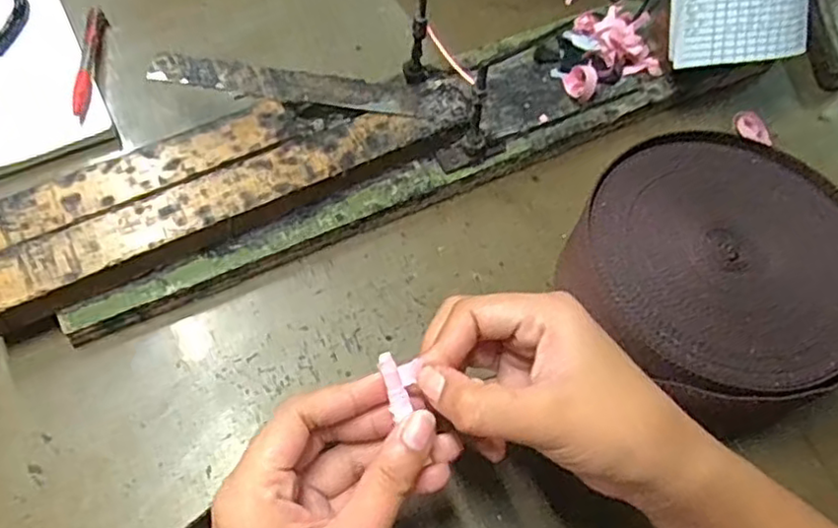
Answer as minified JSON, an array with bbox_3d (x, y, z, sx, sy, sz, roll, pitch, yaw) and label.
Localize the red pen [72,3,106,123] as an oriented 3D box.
[{"bbox_3d":[-0.248,-0.155,0.498,0.012,0.015,0.123,-6,60,-7],"label":"red pen"}]

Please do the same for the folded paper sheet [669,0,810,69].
[{"bbox_3d":[0.222,-0.176,0.455,0.093,0.070,0.012,-5,21,1],"label":"folded paper sheet"}]

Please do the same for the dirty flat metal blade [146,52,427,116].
[{"bbox_3d":[-0.089,-0.123,0.453,0.184,0.004,0.026,9,63,-2],"label":"dirty flat metal blade"}]

